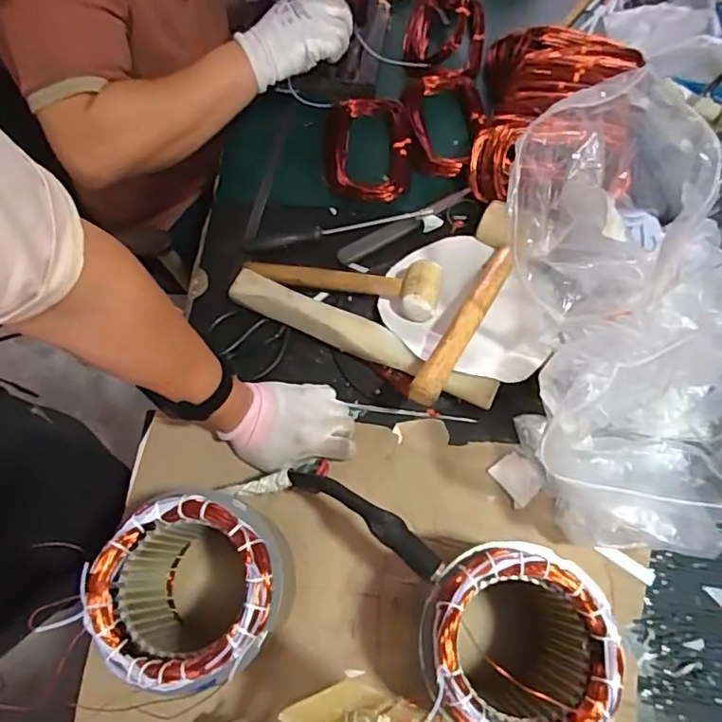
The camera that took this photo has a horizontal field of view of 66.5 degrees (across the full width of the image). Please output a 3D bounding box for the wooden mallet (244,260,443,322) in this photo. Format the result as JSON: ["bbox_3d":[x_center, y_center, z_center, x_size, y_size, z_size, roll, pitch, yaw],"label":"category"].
[{"bbox_3d":[-0.024,-0.107,0.674,0.244,0.058,0.057,16,70,9],"label":"wooden mallet"}]

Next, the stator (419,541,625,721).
[{"bbox_3d":[0.122,0.241,0.479,0.140,0.156,0.142,-1,68,2],"label":"stator"}]

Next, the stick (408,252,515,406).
[{"bbox_3d":[0.119,-0.048,0.614,0.028,0.017,0.246,27,56,13],"label":"stick"}]

